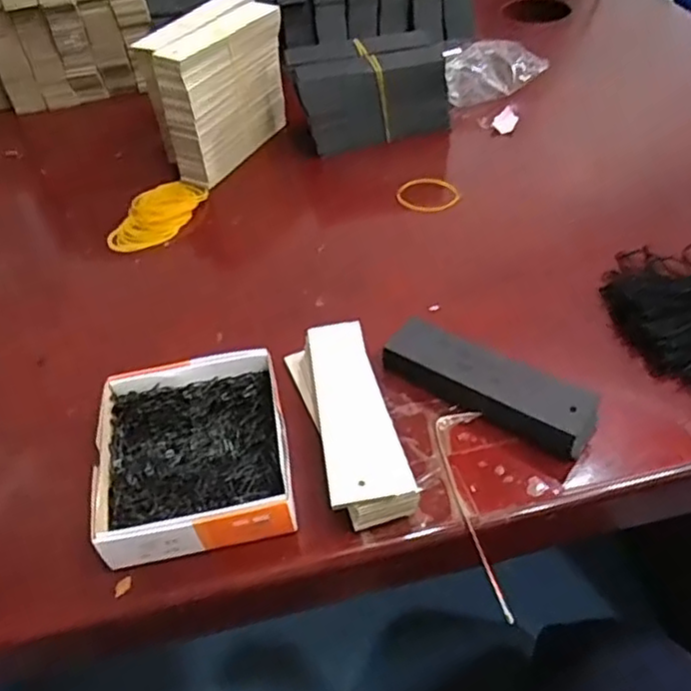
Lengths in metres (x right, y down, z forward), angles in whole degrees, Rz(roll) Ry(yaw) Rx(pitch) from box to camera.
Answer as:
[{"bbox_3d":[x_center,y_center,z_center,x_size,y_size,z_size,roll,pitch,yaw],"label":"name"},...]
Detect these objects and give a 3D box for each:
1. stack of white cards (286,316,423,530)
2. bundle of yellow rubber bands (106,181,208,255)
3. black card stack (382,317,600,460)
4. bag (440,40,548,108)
[{"bbox_3d":[0.002,0.042,0.386,0.045,0.029,0.132,-14,46,-7],"label":"stack of white cards"},{"bbox_3d":[-0.157,-0.113,0.575,0.049,0.017,0.091,17,50,21],"label":"bundle of yellow rubber bands"},{"bbox_3d":[0.082,0.024,0.398,0.127,0.027,0.037,30,56,30],"label":"black card stack"},{"bbox_3d":[0.147,-0.276,0.696,0.111,0.050,0.058,-25,49,-17],"label":"bag"}]

